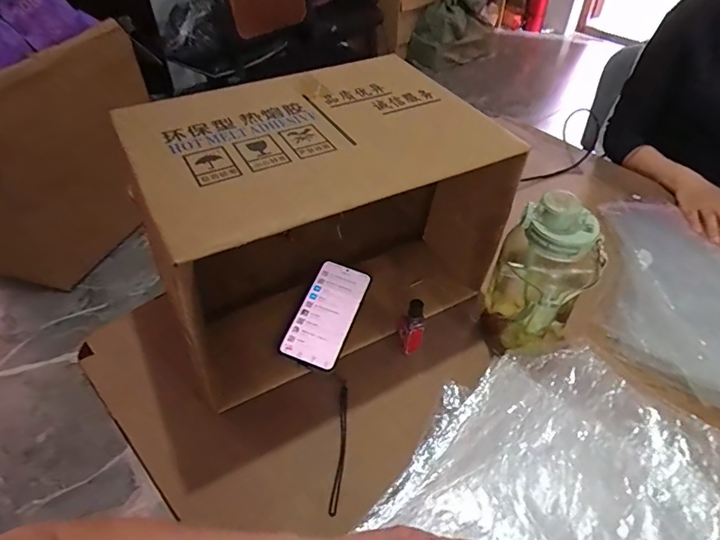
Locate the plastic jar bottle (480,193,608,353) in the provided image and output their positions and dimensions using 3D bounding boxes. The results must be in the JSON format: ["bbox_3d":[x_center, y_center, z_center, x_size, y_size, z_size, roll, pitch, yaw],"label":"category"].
[{"bbox_3d":[0.214,0.007,0.554,0.108,0.189,0.092,22,48,20],"label":"plastic jar bottle"}]

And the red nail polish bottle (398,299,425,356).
[{"bbox_3d":[0.065,0.071,0.587,0.032,0.080,0.027,11,46,10],"label":"red nail polish bottle"}]

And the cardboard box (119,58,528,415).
[{"bbox_3d":[-0.046,-0.078,0.616,0.407,0.260,0.279,-22,49,-21],"label":"cardboard box"}]

